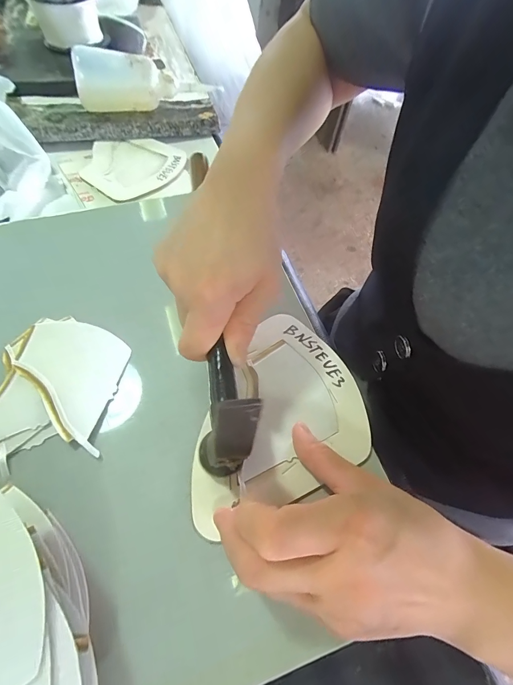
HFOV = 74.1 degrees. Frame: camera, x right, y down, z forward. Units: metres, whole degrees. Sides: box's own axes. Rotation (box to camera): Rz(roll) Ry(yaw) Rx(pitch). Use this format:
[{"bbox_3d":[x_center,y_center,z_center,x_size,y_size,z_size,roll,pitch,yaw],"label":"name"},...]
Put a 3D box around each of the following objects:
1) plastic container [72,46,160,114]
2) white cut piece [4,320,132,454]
[{"bbox_3d":[-0.178,-0.334,0.434,0.098,0.056,0.040,-6,58,-12],"label":"plastic container"},{"bbox_3d":[-0.131,0.020,0.256,0.107,0.004,0.068,42,59,18],"label":"white cut piece"}]

